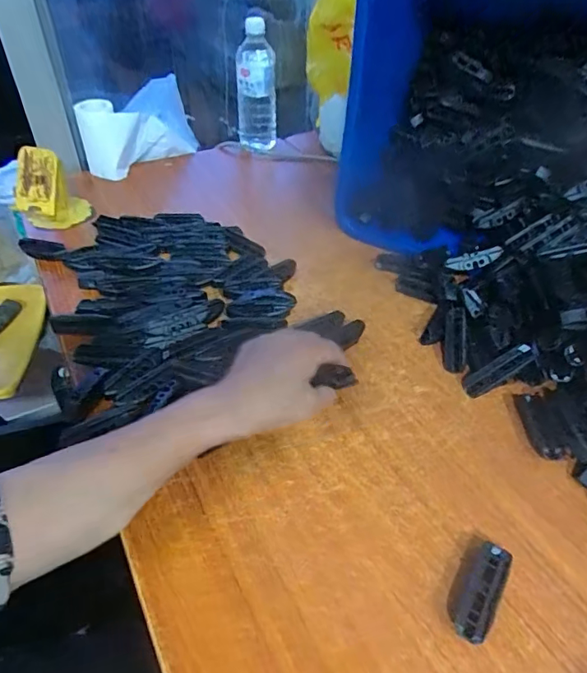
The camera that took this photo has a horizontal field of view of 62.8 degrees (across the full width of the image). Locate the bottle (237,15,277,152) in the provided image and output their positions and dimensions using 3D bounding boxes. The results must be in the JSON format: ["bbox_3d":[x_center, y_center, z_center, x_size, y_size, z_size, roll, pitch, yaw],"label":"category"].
[{"bbox_3d":[-0.067,-0.436,0.869,0.067,0.221,0.055,-5,43,-11],"label":"bottle"}]

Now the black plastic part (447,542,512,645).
[{"bbox_3d":[0.128,0.176,0.336,0.027,0.019,0.071,27,46,22],"label":"black plastic part"}]

